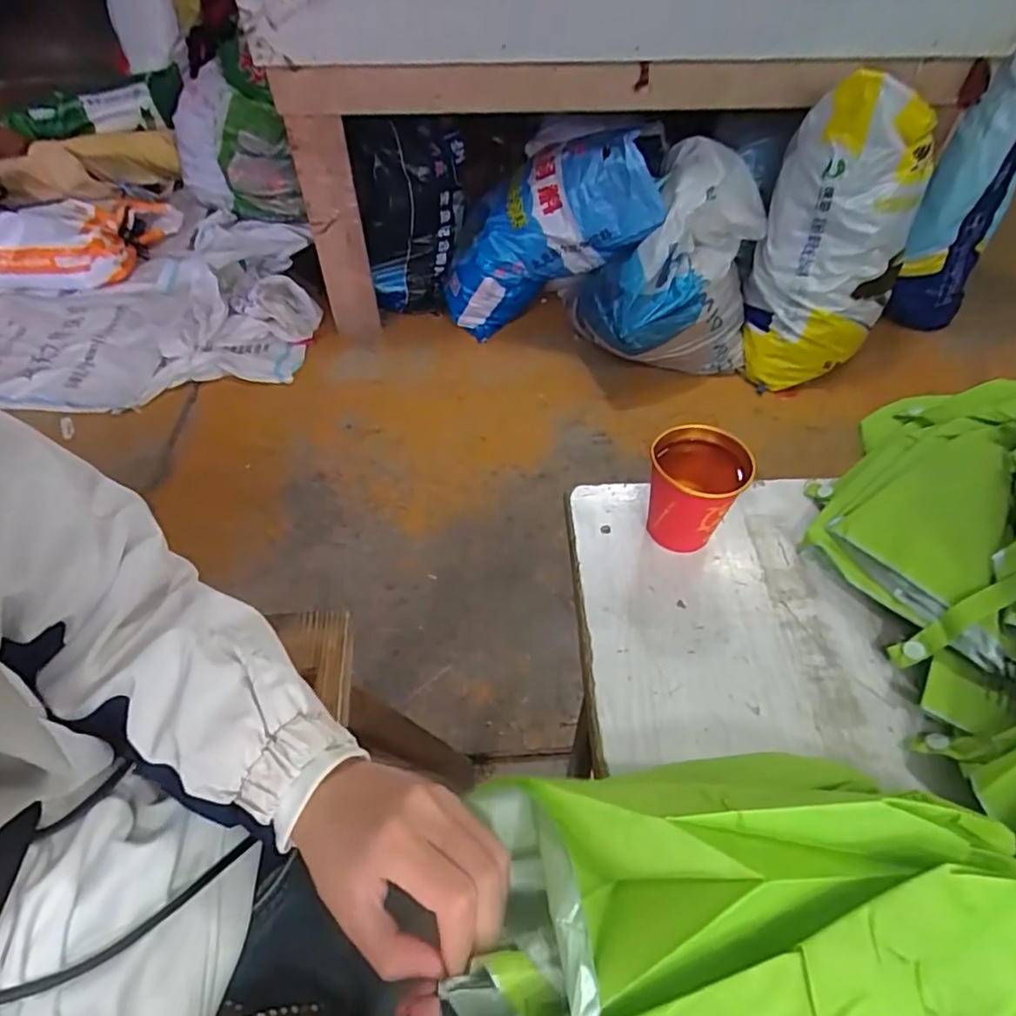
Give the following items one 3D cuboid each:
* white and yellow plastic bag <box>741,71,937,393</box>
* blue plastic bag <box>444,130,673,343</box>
[{"bbox_3d":[0.850,-0.688,1.581,0.354,0.697,0.275,17,52,16],"label":"white and yellow plastic bag"},{"bbox_3d":[0.085,-0.796,1.793,0.749,0.323,0.206,-21,35,40],"label":"blue plastic bag"}]

